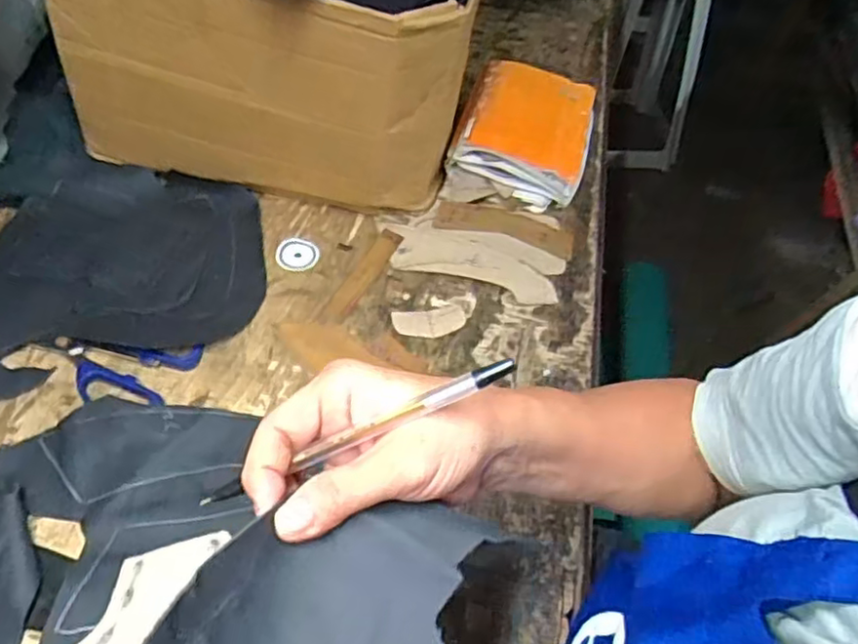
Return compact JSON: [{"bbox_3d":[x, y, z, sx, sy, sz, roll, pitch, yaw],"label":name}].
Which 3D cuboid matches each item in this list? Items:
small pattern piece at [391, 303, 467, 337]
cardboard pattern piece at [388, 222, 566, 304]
[{"bbox_3d":[0.002,-0.001,0.592,0.066,0.005,0.032,-9,51,-11],"label":"small pattern piece"},{"bbox_3d":[0.044,-0.066,0.652,0.174,0.006,0.076,14,50,8],"label":"cardboard pattern piece"}]

